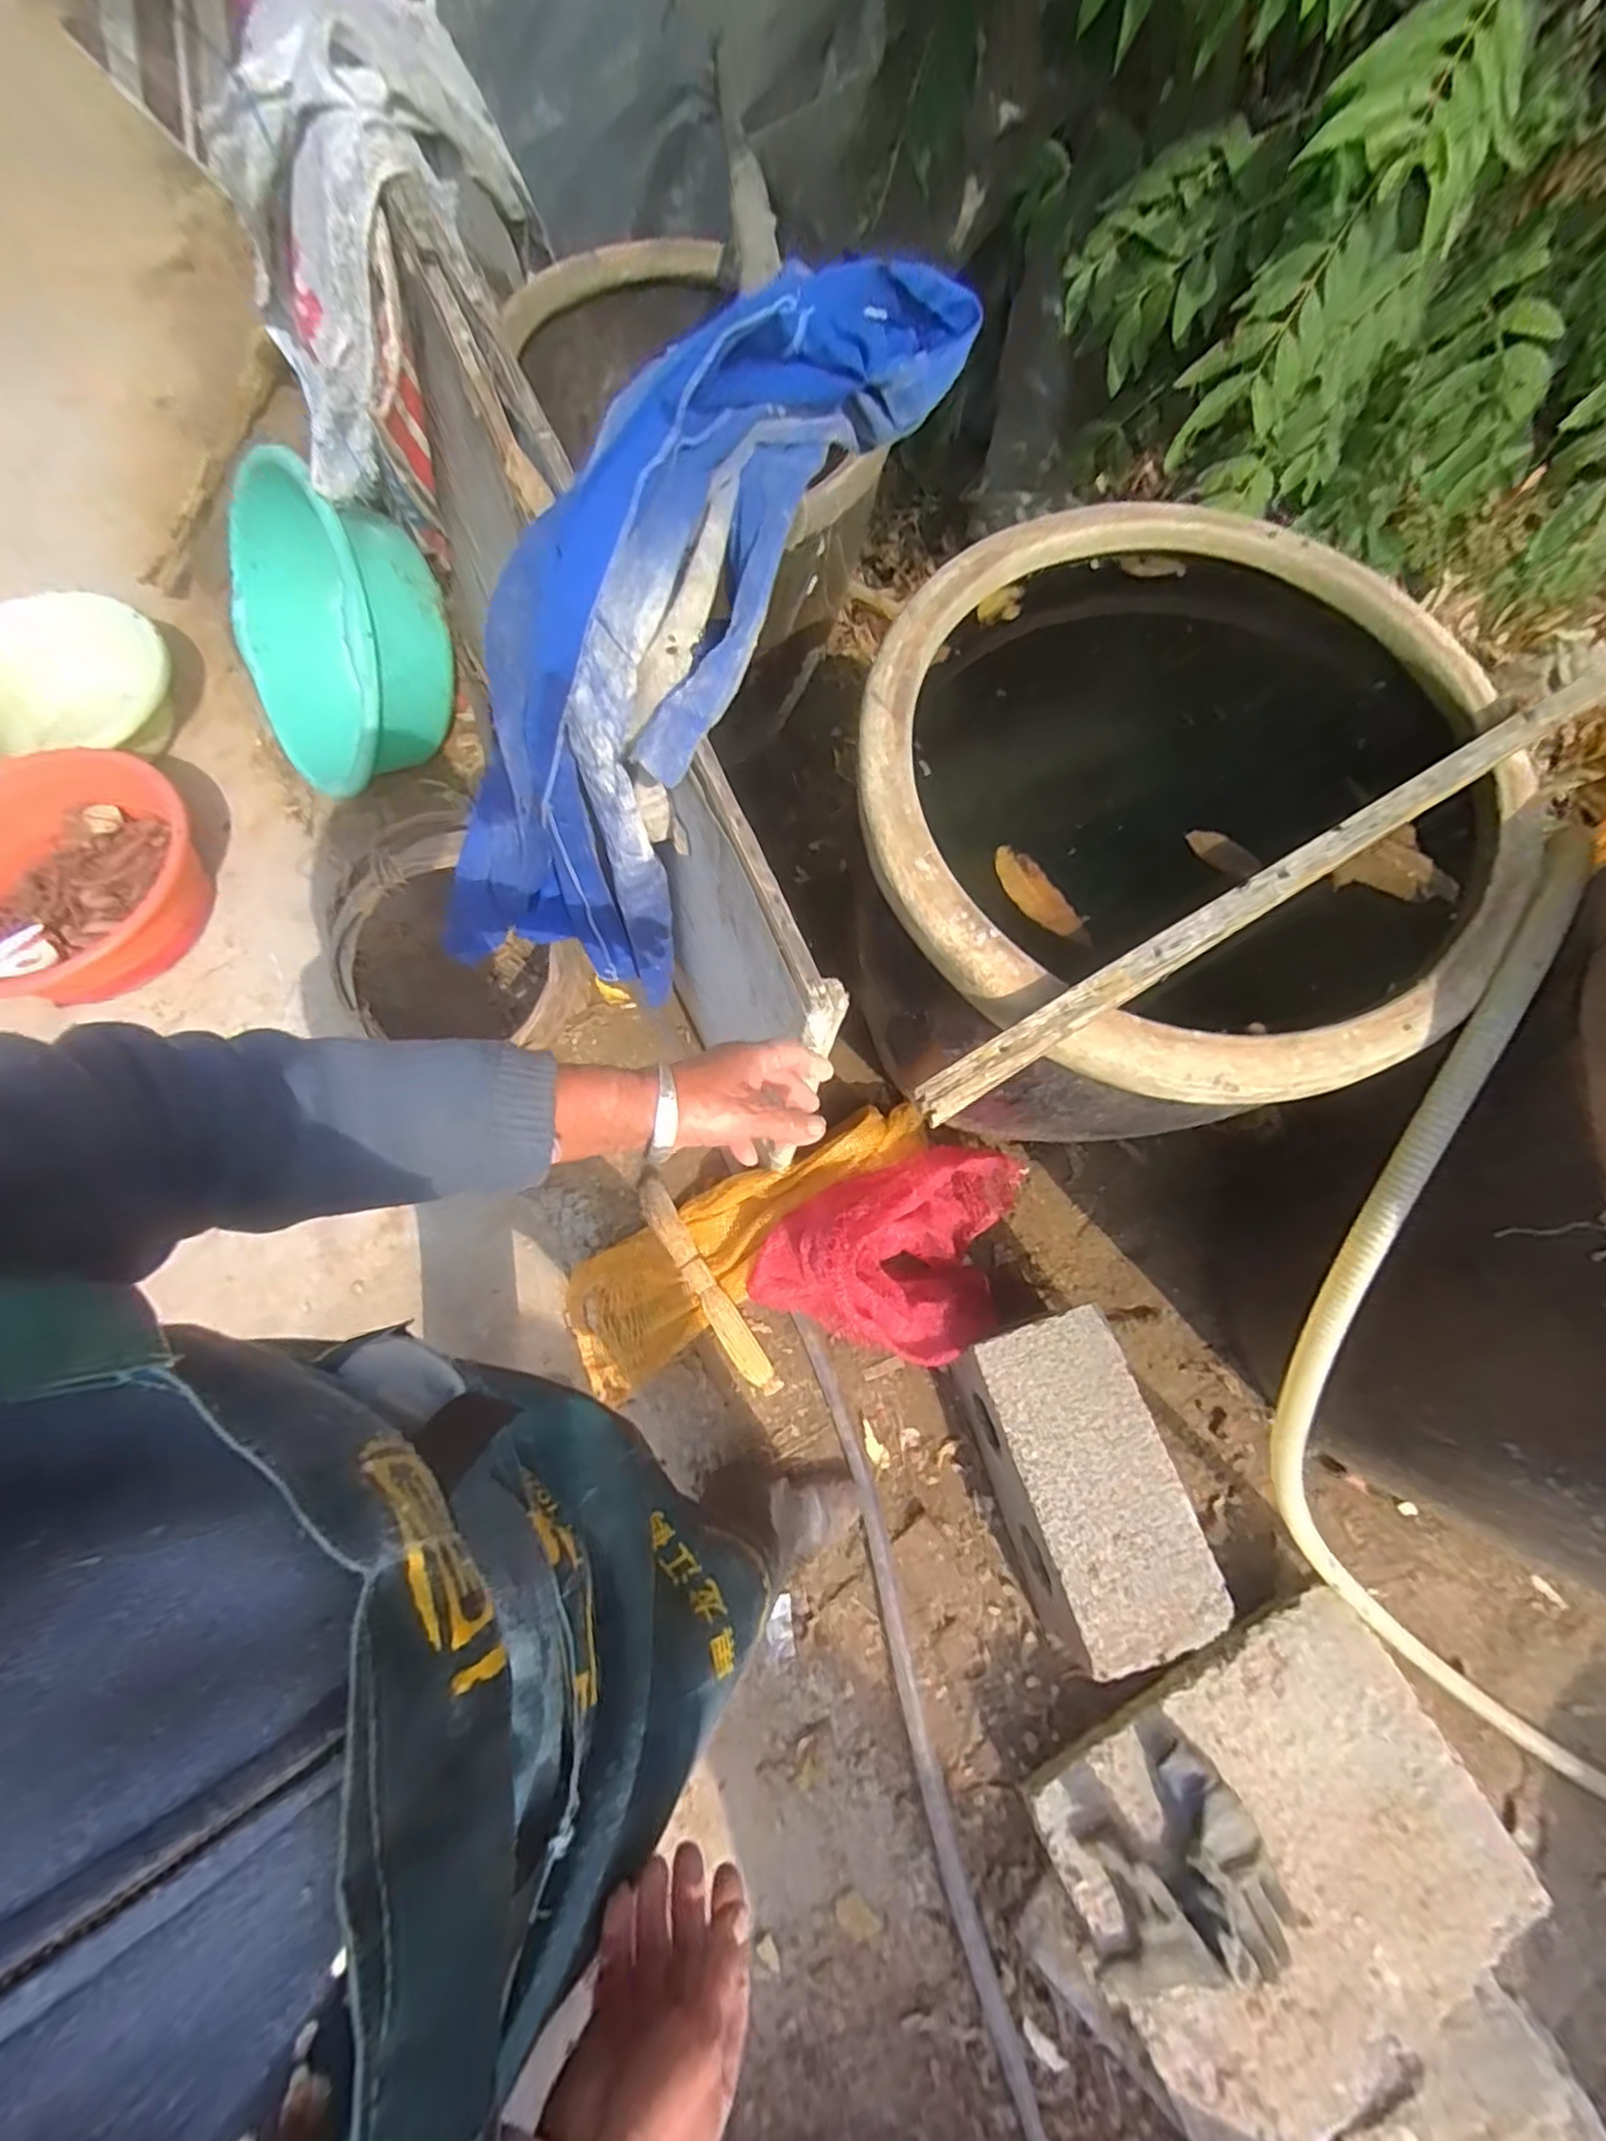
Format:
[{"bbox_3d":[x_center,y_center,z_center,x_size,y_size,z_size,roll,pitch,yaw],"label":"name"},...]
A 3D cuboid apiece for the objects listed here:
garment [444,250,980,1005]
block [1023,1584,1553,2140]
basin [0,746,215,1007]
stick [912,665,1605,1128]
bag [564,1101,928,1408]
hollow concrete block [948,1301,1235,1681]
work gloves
[{"bbox_3d":[-0.178,-0.330,0.830,0.290,0.905,0.310,-7,65,-38],"label":"garment"},{"bbox_3d":[0.604,0.979,0.901,0.513,0.046,0.409,-25,71,-10],"label":"block"},{"bbox_3d":[-1.390,-0.352,1.362,0.506,0.209,0.452,2,69,0],"label":"basin"},{"bbox_3d":[0.429,-0.176,0.604,0.805,0.015,0.034,-31,89,-10],"label":"stick"},{"bbox_3d":[-0.095,0.246,1.163,0.647,0.175,0.223,-36,73,-13],"label":"bag"},{"bbox_3d":[0.377,0.565,1.027,0.201,0.209,0.399,-18,70,-7],"label":"hollow concrete block"},{"bbox_3d":[0.437,0.946,0.822,0.246,0.063,0.217,-40,74,-14],"label":"work gloves"}]

